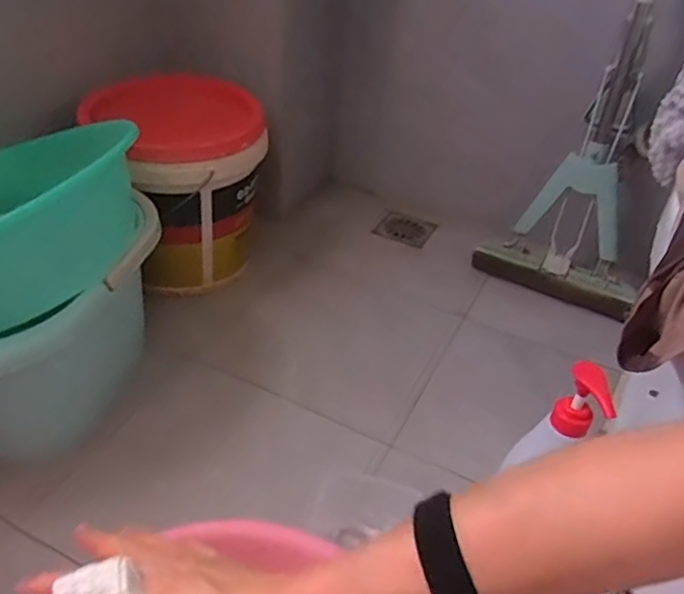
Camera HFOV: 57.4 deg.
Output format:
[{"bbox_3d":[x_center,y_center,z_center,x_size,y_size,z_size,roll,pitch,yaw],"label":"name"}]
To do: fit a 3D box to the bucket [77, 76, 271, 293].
[{"bbox_3d":[-0.240,-0.156,0.965,0.229,0.284,0.209,4,38,-3],"label":"bucket"}]

